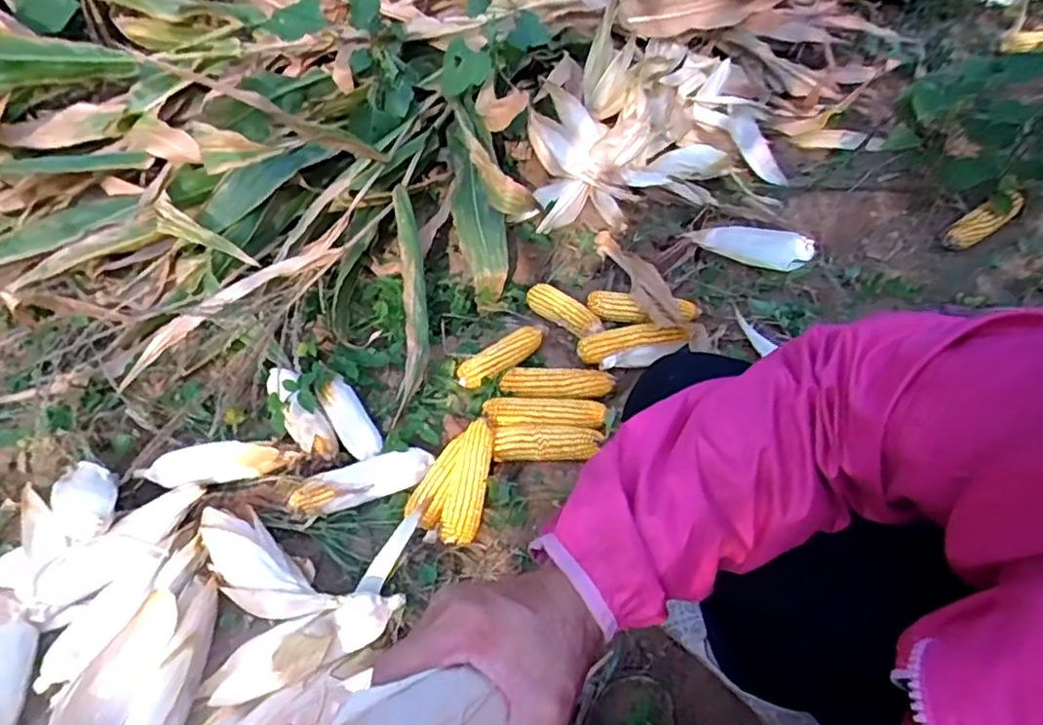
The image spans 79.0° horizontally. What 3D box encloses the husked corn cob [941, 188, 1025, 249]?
[{"bbox_3d":[0.840,-0.260,1.131,0.220,0.045,0.054,-27,51,-20],"label":"husked corn cob"}]

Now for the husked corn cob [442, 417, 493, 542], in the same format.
[{"bbox_3d":[-0.071,0.160,0.864,0.053,0.048,0.173,7,54,8],"label":"husked corn cob"}]

